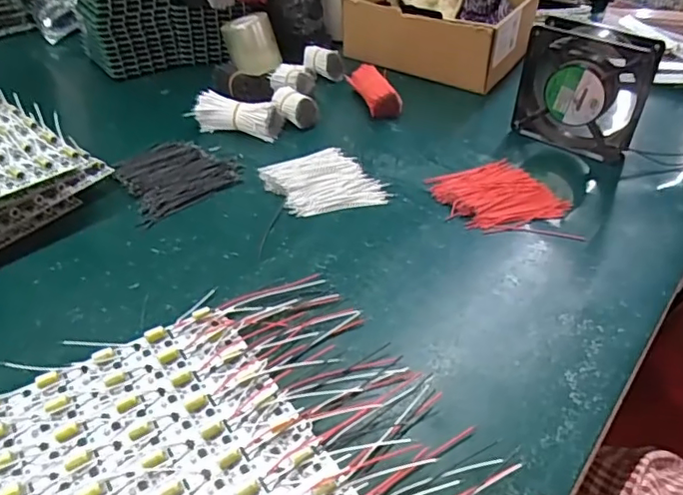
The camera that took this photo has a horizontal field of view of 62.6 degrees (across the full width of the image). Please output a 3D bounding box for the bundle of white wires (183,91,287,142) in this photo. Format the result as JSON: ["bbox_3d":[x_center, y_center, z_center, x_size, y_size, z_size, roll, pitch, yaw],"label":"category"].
[{"bbox_3d":[-0.114,-0.143,0.608,0.097,0.032,0.034,6,41,3],"label":"bundle of white wires"}]

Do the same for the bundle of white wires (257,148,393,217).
[{"bbox_3d":[-0.018,-0.064,0.539,0.101,0.011,0.092,-15,44,-20],"label":"bundle of white wires"}]

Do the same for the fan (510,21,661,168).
[{"bbox_3d":[0.246,-0.163,0.576,0.121,0.118,0.045,25,45,23],"label":"fan"}]

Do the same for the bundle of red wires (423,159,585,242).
[{"bbox_3d":[0.148,-0.048,0.525,0.118,0.012,0.115,-1,41,-6],"label":"bundle of red wires"}]

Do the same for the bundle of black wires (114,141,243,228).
[{"bbox_3d":[-0.161,-0.072,0.545,0.111,0.012,0.102,-29,50,-32],"label":"bundle of black wires"}]

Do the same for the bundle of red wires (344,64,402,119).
[{"bbox_3d":[0.039,-0.187,0.670,0.034,0.037,0.091,-14,44,-20],"label":"bundle of red wires"}]

